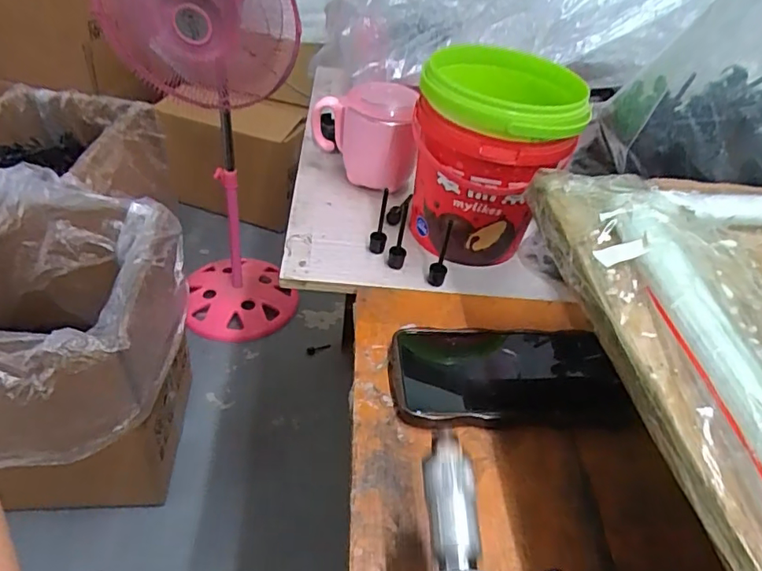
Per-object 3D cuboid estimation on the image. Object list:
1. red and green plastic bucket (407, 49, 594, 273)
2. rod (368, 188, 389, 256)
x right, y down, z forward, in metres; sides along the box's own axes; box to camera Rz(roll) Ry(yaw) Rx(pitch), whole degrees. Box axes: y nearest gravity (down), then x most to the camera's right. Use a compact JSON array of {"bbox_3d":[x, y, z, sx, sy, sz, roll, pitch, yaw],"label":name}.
[{"bbox_3d":[0.091,-0.110,0.478,0.124,0.151,0.122,14,41,5],"label":"red and green plastic bucket"},{"bbox_3d":[-0.001,-0.057,0.469,0.015,0.067,0.014,7,41,-3],"label":"rod"}]

